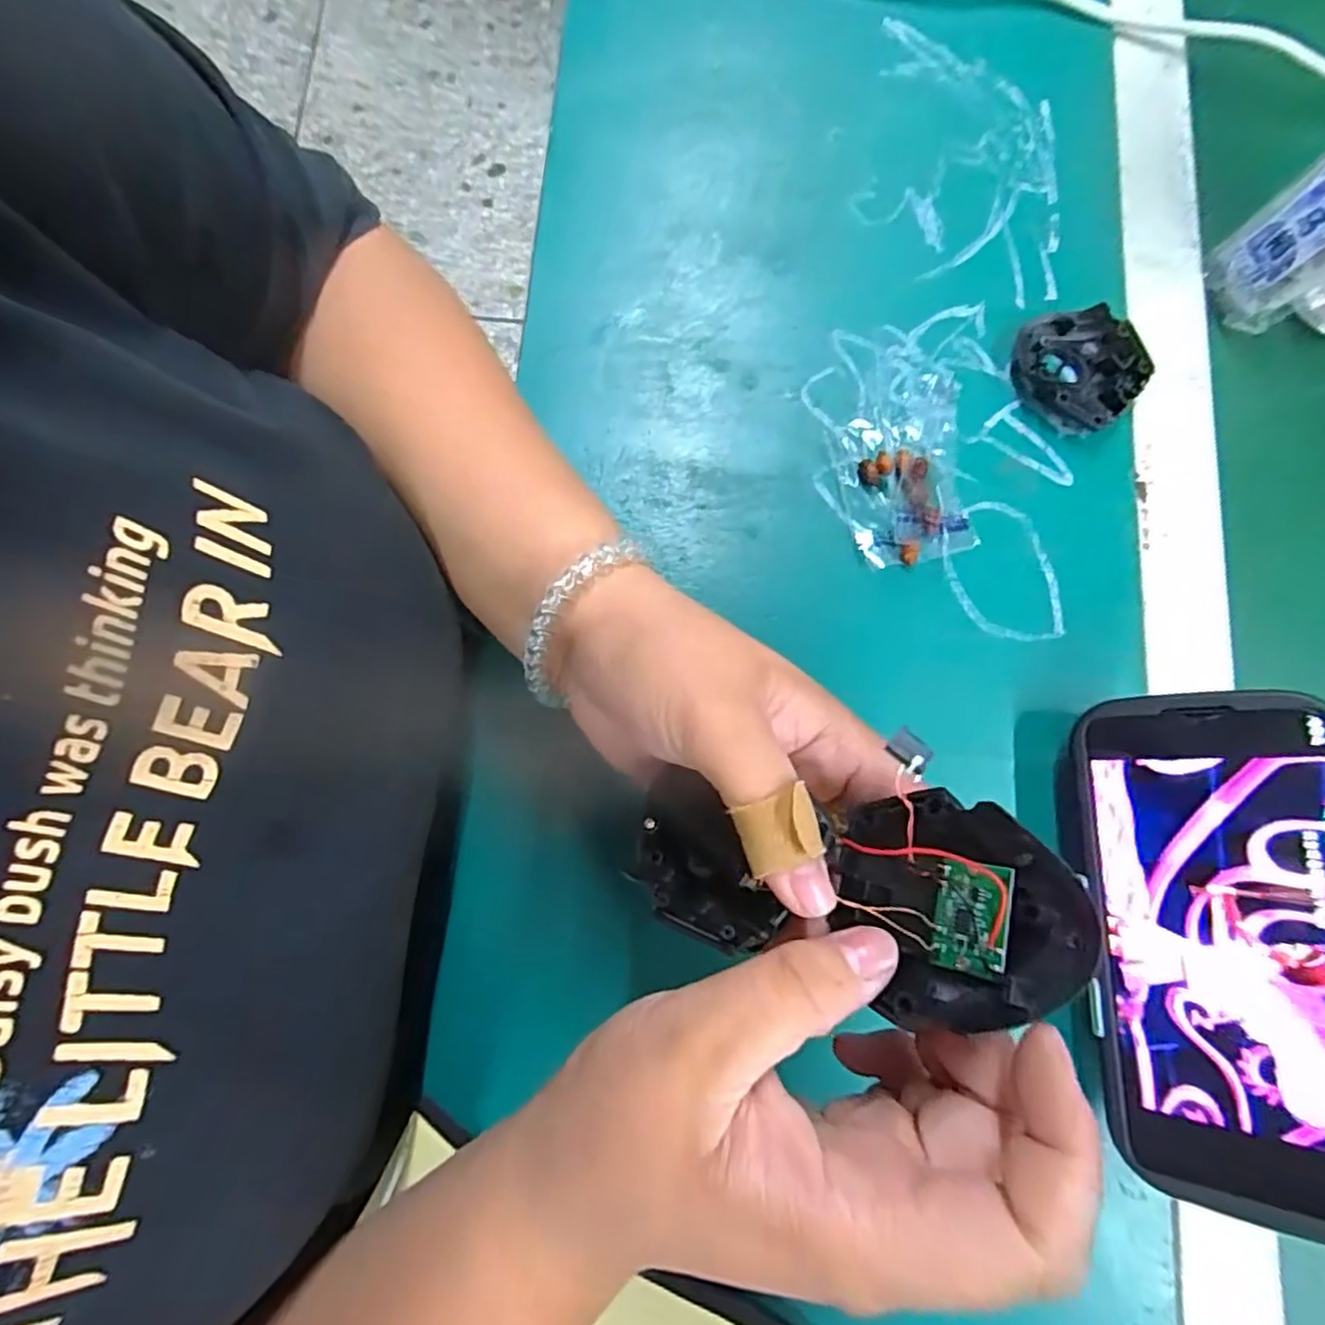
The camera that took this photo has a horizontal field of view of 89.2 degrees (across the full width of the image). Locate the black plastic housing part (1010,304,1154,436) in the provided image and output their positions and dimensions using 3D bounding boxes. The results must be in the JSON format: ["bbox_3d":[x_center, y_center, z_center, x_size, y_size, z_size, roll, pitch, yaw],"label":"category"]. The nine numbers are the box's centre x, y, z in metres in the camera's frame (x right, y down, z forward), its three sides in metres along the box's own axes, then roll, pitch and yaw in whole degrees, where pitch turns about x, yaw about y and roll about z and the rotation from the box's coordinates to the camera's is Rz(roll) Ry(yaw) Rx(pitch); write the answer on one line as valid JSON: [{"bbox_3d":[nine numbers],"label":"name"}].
[{"bbox_3d":[0.198,-0.141,0.322,0.059,0.017,0.051,38,80,6],"label":"black plastic housing part"}]

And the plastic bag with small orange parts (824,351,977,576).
[{"bbox_3d":[0.113,-0.099,0.318,0.061,0.009,0.106,-2,79,-2],"label":"plastic bag with small orange parts"}]

